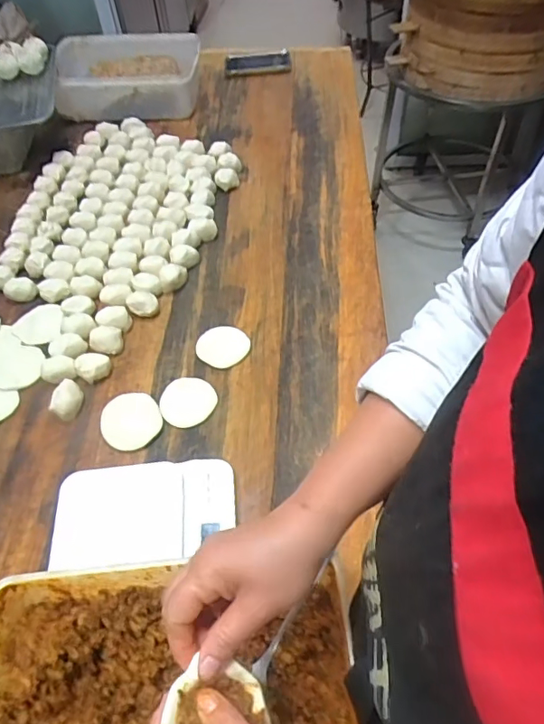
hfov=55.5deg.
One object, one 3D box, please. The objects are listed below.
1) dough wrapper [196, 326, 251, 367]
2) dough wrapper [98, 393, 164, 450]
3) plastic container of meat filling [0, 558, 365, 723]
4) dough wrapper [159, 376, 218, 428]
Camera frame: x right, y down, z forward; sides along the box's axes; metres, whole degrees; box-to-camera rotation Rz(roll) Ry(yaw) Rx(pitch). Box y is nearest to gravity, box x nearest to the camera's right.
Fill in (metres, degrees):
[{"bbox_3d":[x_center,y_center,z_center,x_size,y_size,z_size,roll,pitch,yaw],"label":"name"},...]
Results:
[{"bbox_3d":[-0.071,-0.023,0.753,0.073,0.006,0.067,-3,62,5],"label":"dough wrapper"},{"bbox_3d":[-0.185,0.077,0.678,0.076,0.011,0.079,-2,53,2],"label":"dough wrapper"},{"bbox_3d":[-0.090,0.301,0.448,0.320,0.104,0.215,-3,53,1],"label":"plastic container of meat filling"},{"bbox_3d":[-0.114,0.053,0.697,0.074,0.011,0.071,-2,53,2],"label":"dough wrapper"}]

